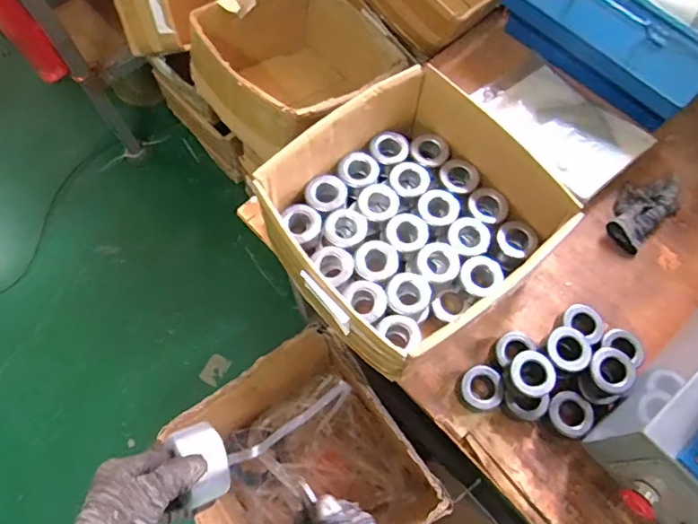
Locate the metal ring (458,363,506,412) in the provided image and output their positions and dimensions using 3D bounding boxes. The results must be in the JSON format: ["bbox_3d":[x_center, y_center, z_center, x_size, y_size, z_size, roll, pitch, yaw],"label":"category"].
[{"bbox_3d":[0.187,0.178,0.718,0.060,0.030,0.061,0,68,0],"label":"metal ring"}]

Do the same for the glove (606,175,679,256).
[{"bbox_3d":[0.482,-0.089,0.829,0.146,0.037,0.089,-40,74,-14],"label":"glove"}]

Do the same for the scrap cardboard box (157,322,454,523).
[{"bbox_3d":[-0.074,0.333,0.831,0.294,0.281,0.298,-35,72,-13],"label":"scrap cardboard box"}]

